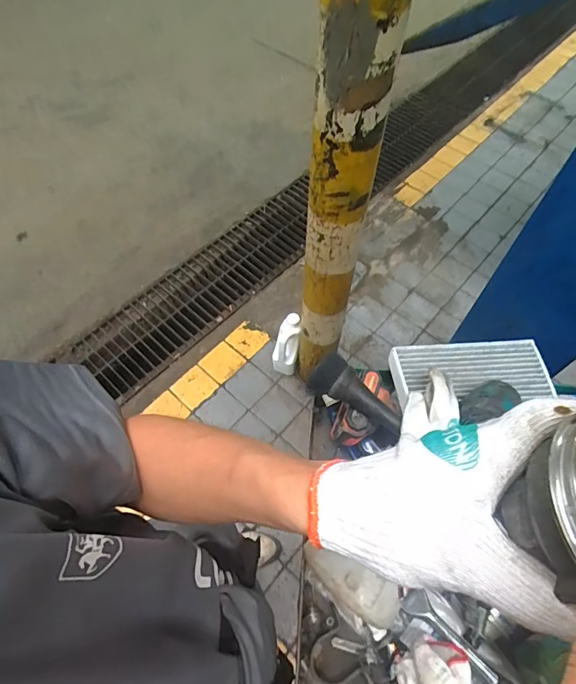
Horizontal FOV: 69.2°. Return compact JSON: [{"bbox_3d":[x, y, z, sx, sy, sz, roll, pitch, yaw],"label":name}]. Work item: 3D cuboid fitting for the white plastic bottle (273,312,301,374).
[{"bbox_3d":[-0.005,0.017,1.602,0.090,0.246,0.058,17,31,11],"label":"white plastic bottle"}]

